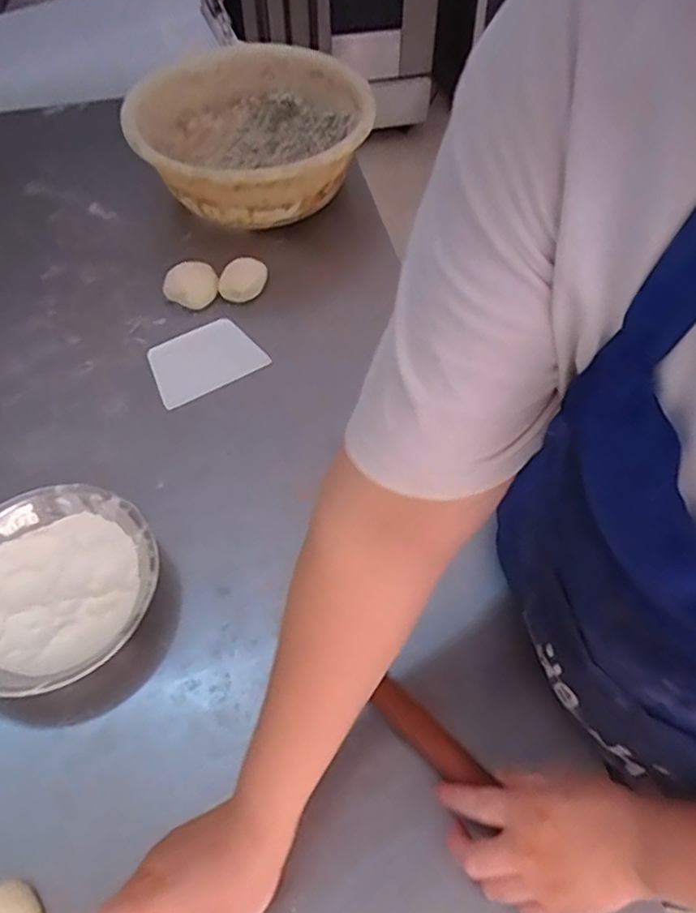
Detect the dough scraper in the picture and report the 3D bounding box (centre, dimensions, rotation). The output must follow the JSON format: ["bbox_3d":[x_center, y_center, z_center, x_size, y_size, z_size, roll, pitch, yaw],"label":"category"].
[{"bbox_3d":[-0.174,-0.118,0.778,0.129,0.005,0.095,-29,64,-19],"label":"dough scraper"}]

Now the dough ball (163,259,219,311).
[{"bbox_3d":[-0.197,-0.220,0.827,0.060,0.028,0.063,0,57,1],"label":"dough ball"}]

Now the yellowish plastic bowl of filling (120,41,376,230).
[{"bbox_3d":[-0.143,-0.455,0.936,0.334,0.126,0.329,0,57,1],"label":"yellowish plastic bowl of filling"}]

